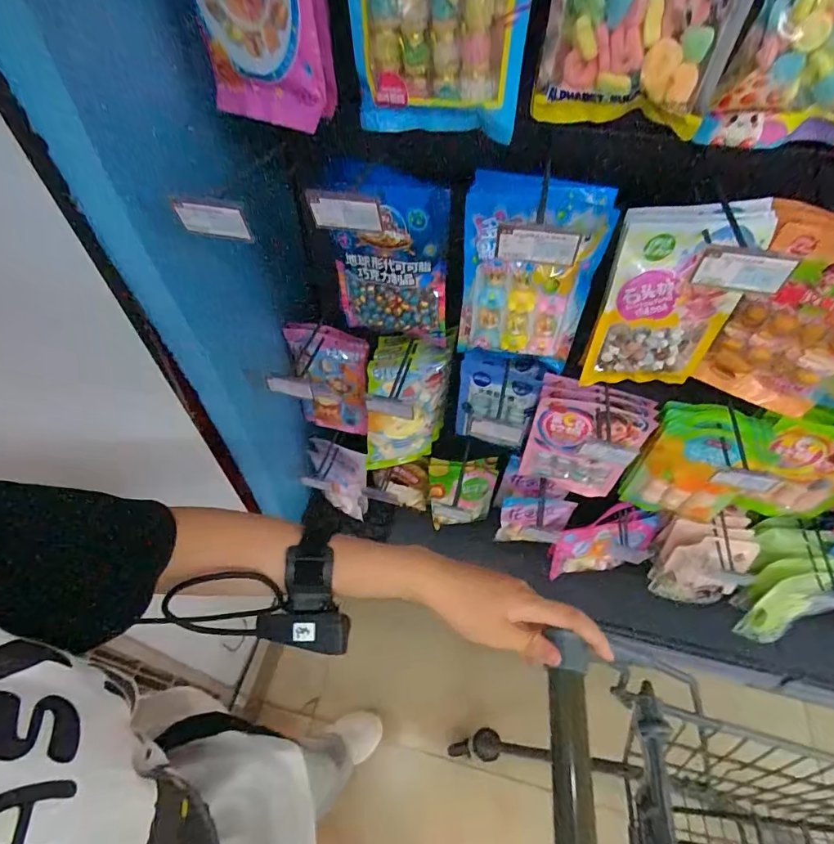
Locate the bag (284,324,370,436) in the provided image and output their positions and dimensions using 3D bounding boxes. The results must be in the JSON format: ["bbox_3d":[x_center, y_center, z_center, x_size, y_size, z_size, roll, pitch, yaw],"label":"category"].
[{"bbox_3d":[-0.165,-0.073,0.894,0.144,0.264,0.034,3,52,3],"label":"bag"}]

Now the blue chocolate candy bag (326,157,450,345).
[{"bbox_3d":[-0.035,-0.219,0.618,0.152,0.233,0.037,5,52,4],"label":"blue chocolate candy bag"}]

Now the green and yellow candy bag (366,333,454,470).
[{"bbox_3d":[-0.015,-0.030,0.879,0.163,0.286,0.057,-10,43,-19],"label":"green and yellow candy bag"}]

